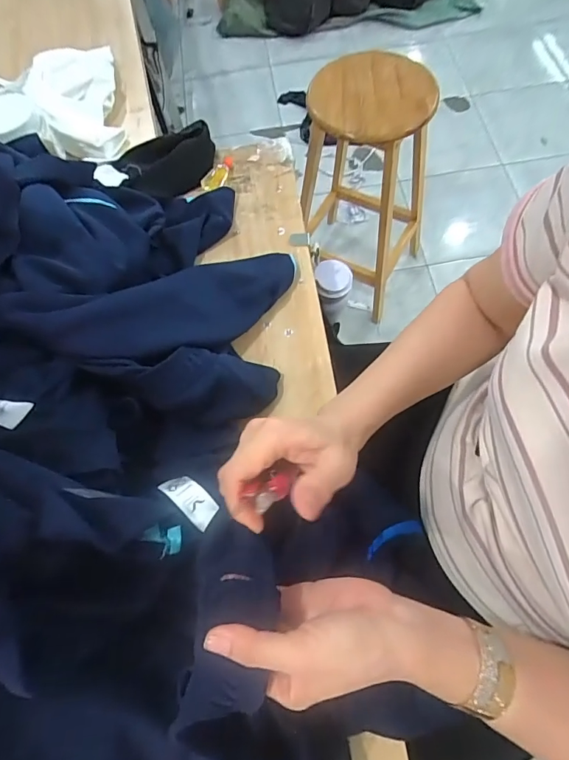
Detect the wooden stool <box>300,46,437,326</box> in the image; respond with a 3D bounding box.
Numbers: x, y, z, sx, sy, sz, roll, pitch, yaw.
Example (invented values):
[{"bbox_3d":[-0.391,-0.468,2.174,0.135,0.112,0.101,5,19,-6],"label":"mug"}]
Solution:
[{"bbox_3d":[0.225,-0.534,1.256,0.342,0.627,0.371,21,70,12],"label":"wooden stool"}]

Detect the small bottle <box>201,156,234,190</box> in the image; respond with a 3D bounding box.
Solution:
[{"bbox_3d":[-0.100,-0.326,0.692,0.030,0.018,0.074,31,73,16],"label":"small bottle"}]

